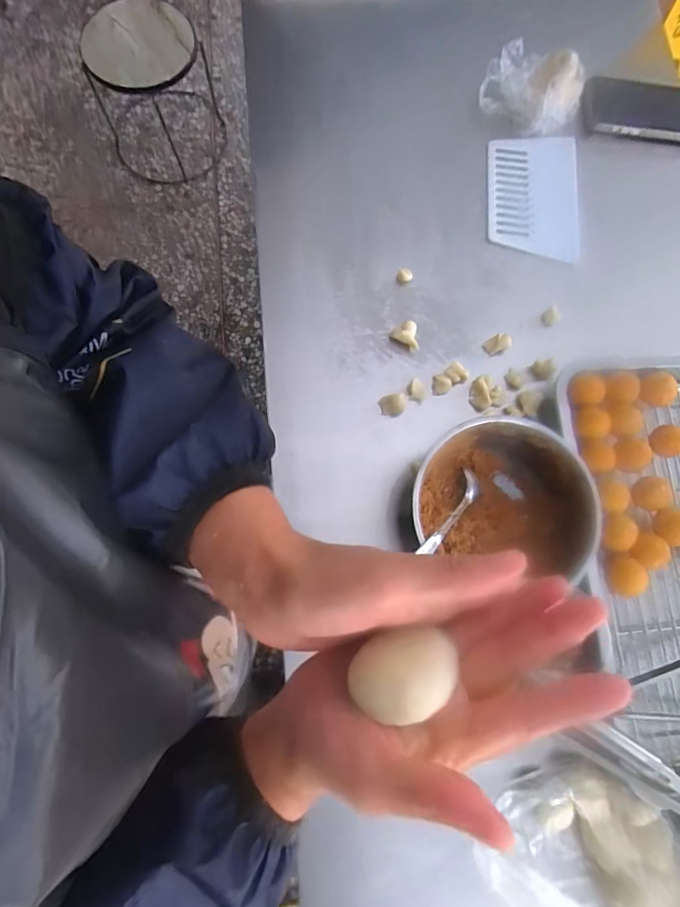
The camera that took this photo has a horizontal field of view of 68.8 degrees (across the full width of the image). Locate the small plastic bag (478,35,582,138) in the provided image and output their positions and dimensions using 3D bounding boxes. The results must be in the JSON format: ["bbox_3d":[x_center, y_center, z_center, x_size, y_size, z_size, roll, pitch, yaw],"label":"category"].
[{"bbox_3d":[0.255,-0.482,0.660,0.130,0.046,0.100,19,78,2],"label":"small plastic bag"}]

